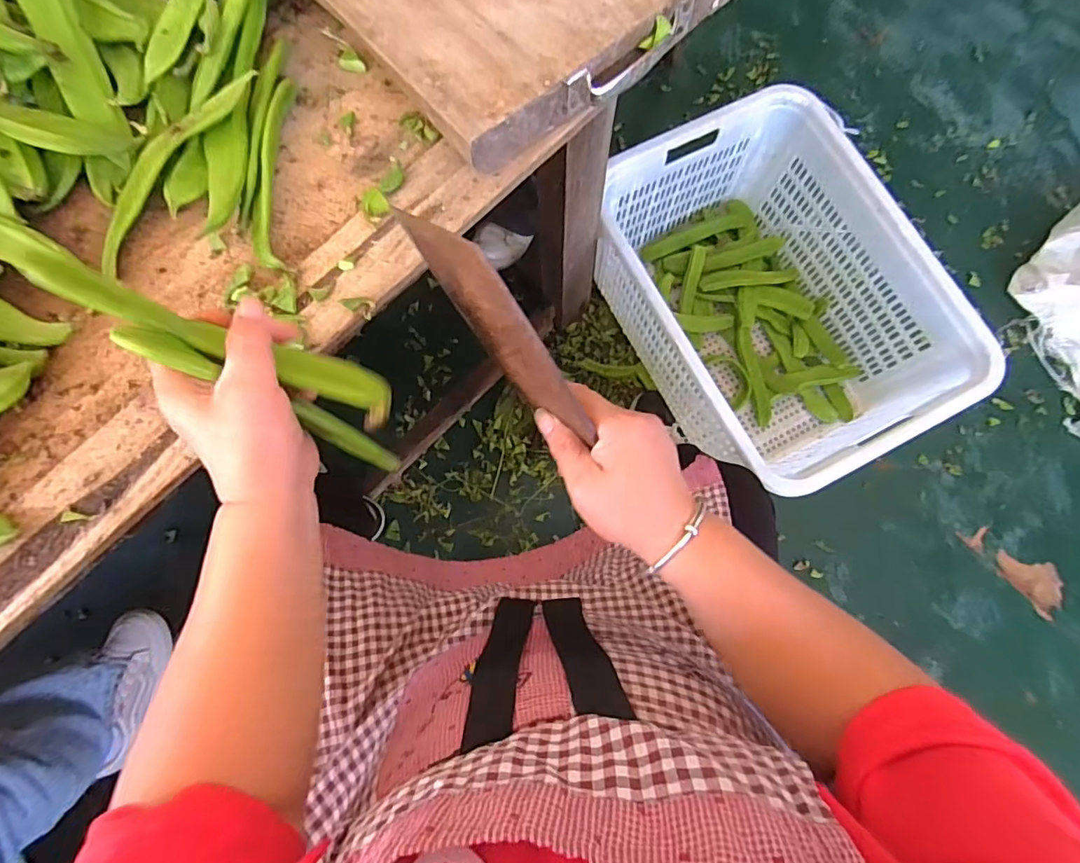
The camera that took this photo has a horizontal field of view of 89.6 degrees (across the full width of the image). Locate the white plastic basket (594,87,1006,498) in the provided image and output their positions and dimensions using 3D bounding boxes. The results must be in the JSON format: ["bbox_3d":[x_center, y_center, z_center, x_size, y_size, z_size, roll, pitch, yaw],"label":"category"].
[{"bbox_3d":[0.376,-0.208,0.974,0.417,0.322,0.581,-28,79,-7],"label":"white plastic basket"}]

